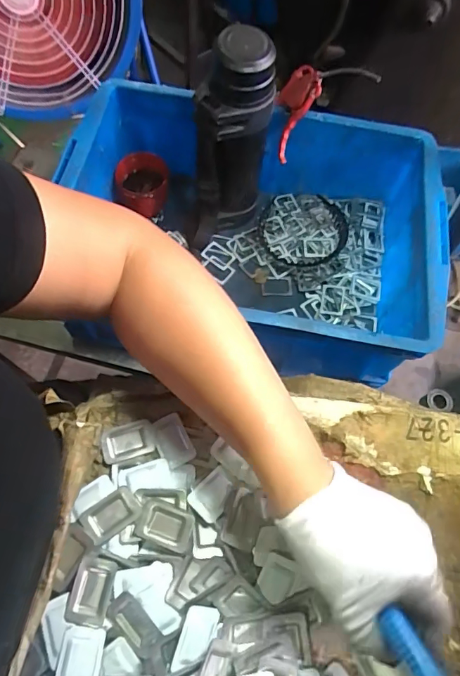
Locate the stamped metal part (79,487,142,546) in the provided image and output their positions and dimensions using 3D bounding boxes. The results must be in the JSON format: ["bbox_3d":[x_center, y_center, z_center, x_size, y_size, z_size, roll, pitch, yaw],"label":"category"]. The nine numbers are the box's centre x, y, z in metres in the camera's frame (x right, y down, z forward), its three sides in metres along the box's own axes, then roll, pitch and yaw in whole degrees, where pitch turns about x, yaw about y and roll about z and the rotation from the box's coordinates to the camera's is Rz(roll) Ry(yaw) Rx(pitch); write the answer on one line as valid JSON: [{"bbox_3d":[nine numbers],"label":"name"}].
[{"bbox_3d":[-0.087,0.130,0.324,0.040,0.005,0.025,-34,72,-15],"label":"stamped metal part"}]

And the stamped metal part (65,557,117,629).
[{"bbox_3d":[-0.094,0.173,0.301,0.026,0.004,0.040,12,67,4],"label":"stamped metal part"}]

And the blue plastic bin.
[{"bbox_3d":[0.043,-0.141,0.647,0.476,0.167,0.349,8,67,2],"label":"blue plastic bin"}]

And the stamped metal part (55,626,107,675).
[{"bbox_3d":[-0.097,0.210,0.286,0.026,0.006,0.039,8,67,2],"label":"stamped metal part"}]

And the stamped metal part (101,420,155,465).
[{"bbox_3d":[-0.081,0.082,0.348,0.040,0.006,0.025,-17,68,-8],"label":"stamped metal part"}]

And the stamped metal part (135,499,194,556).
[{"bbox_3d":[-0.047,0.137,0.321,0.040,0.006,0.027,17,68,6],"label":"stamped metal part"}]

